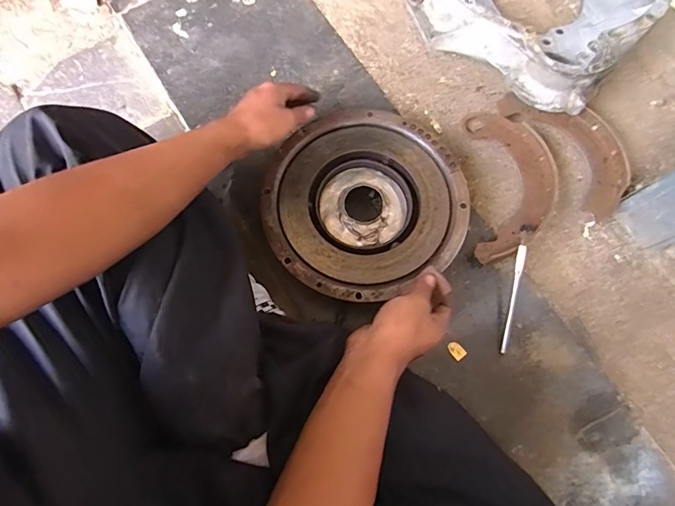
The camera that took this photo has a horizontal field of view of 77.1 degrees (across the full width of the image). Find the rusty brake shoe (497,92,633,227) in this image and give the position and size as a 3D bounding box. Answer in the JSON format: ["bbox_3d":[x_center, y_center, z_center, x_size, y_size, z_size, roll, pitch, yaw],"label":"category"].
[{"bbox_3d":[0.342,-0.160,0.619,0.096,0.038,0.228,-33,76,-8],"label":"rusty brake shoe"}]

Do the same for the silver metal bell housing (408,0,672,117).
[{"bbox_3d":[0.316,-0.423,0.663,0.336,0.104,0.365,39,78,11],"label":"silver metal bell housing"}]

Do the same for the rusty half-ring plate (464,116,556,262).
[{"bbox_3d":[0.249,-0.101,0.604,0.110,0.040,0.239,1,74,2],"label":"rusty half-ring plate"}]

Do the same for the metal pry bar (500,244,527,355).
[{"bbox_3d":[0.230,0.061,0.557,0.012,0.010,0.142,12,89,5],"label":"metal pry bar"}]

